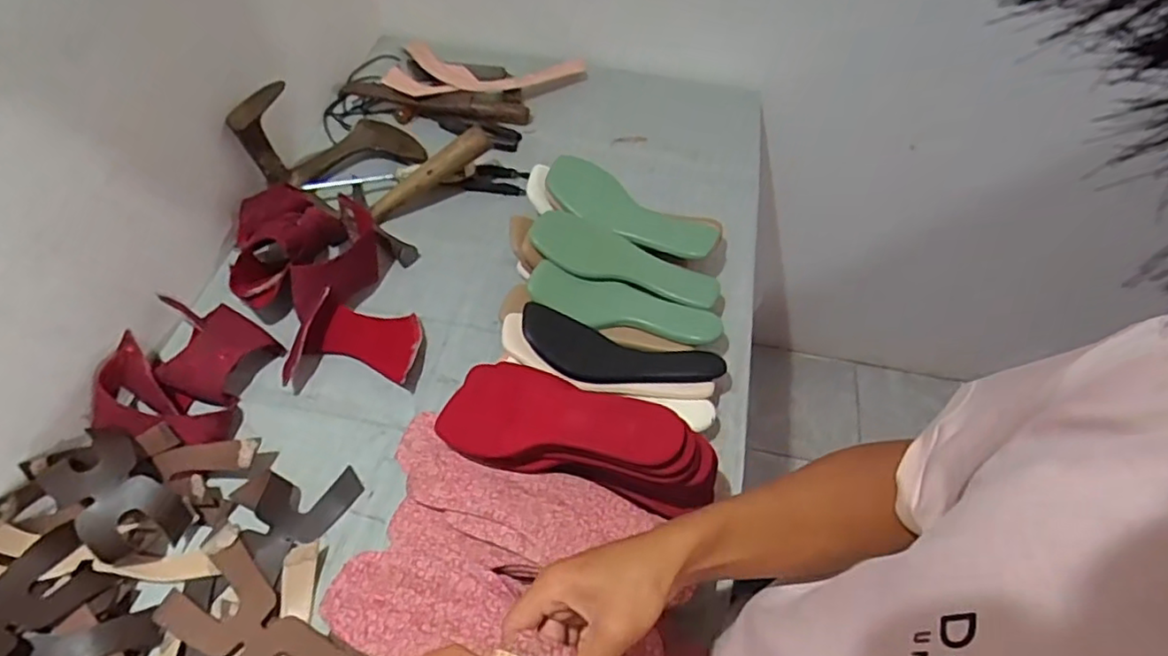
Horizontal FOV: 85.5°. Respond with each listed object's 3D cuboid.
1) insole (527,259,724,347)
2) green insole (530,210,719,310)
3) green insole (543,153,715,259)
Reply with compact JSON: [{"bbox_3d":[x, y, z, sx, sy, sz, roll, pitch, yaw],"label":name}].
[{"bbox_3d":[0.050,-0.029,0.743,0.223,0.039,0.059,11,55,6],"label":"insole"},{"bbox_3d":[0.049,-0.082,0.766,0.228,0.045,0.080,18,55,10],"label":"green insole"},{"bbox_3d":[0.056,-0.149,0.796,0.229,0.037,0.083,26,57,16],"label":"green insole"}]

